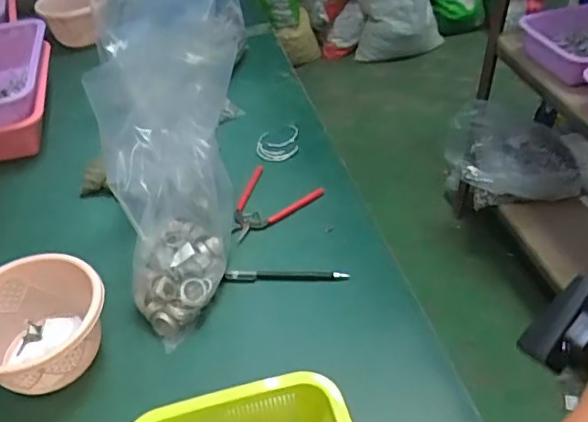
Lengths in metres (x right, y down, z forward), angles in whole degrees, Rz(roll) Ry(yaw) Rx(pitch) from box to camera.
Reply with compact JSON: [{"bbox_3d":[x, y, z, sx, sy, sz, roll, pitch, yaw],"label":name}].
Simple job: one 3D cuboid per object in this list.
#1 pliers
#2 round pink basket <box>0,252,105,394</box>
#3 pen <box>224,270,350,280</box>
[{"bbox_3d":[-0.041,-0.009,0.791,0.111,0.009,0.140,21,47,25],"label":"pliers"},{"bbox_3d":[-0.273,0.129,0.601,0.142,0.095,0.131,-1,41,1],"label":"round pink basket"},{"bbox_3d":[-0.009,0.082,0.704,0.151,0.015,0.011,0,41,2],"label":"pen"}]

